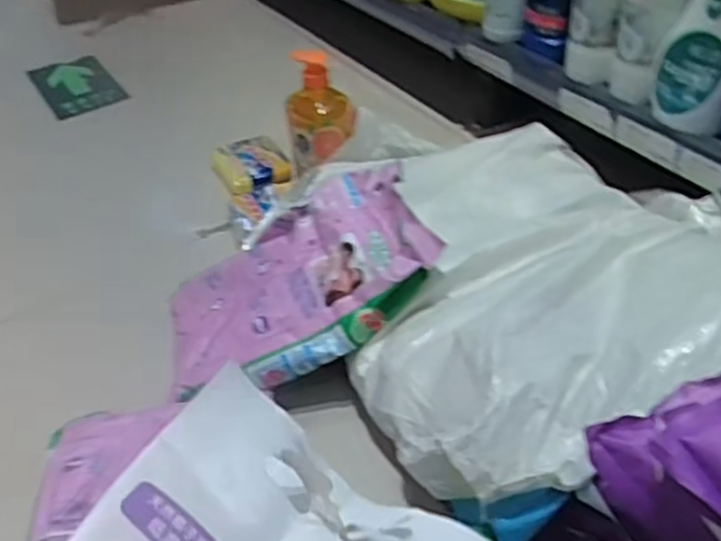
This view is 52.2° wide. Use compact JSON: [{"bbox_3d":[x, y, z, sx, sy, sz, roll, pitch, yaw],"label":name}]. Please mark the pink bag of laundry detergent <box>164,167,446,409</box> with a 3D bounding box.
[{"bbox_3d":[-0.077,0.018,0.831,0.331,0.079,0.211,-38,41,9],"label":"pink bag of laundry detergent"}]

